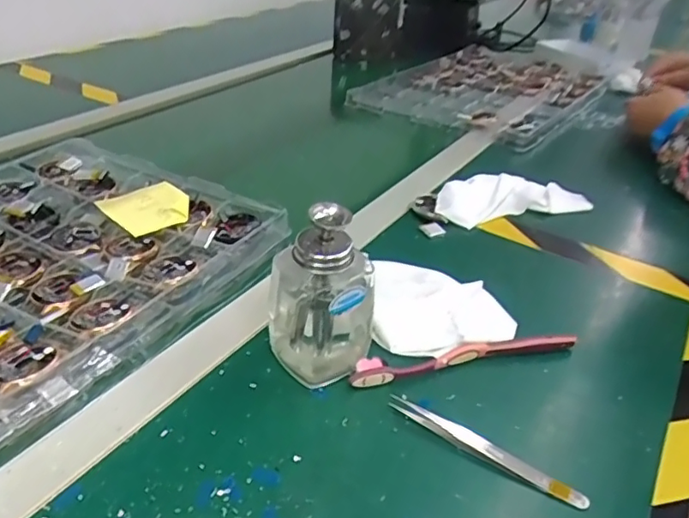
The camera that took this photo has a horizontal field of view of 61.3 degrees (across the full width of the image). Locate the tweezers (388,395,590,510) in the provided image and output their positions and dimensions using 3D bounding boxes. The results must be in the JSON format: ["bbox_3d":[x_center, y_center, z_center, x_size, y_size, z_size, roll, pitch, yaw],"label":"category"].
[{"bbox_3d":[0.086,0.117,0.360,0.127,0.011,0.012,23,37,24],"label":"tweezers"}]

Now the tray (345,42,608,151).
[{"bbox_3d":[0.267,-0.322,1.050,0.329,0.029,0.521,23,38,27],"label":"tray"}]

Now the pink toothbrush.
[{"bbox_3d":[0.089,0.071,0.428,0.177,0.016,0.017,-6,35,-17],"label":"pink toothbrush"}]

